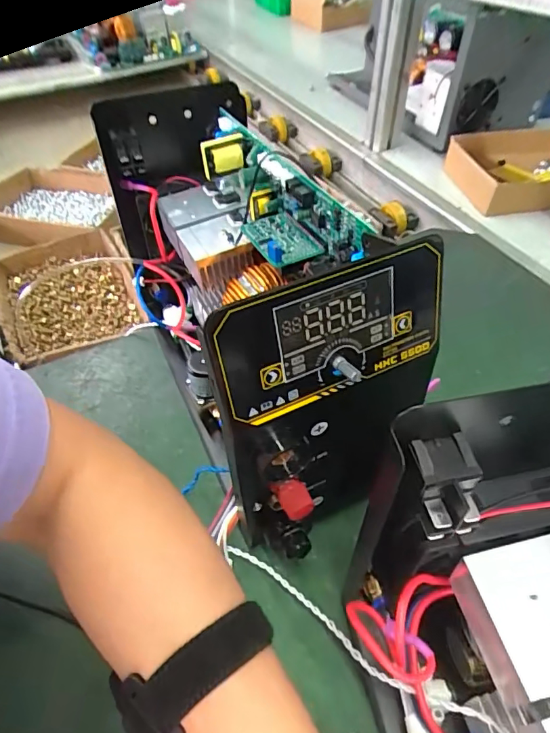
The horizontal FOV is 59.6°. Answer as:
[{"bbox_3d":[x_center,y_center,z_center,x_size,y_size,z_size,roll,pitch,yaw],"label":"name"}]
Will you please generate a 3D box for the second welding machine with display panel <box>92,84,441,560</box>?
[{"bbox_3d":[-0.026,-0.063,0.364,0.139,0.195,0.336,-27,44,-12],"label":"second welding machine with display panel"}]

